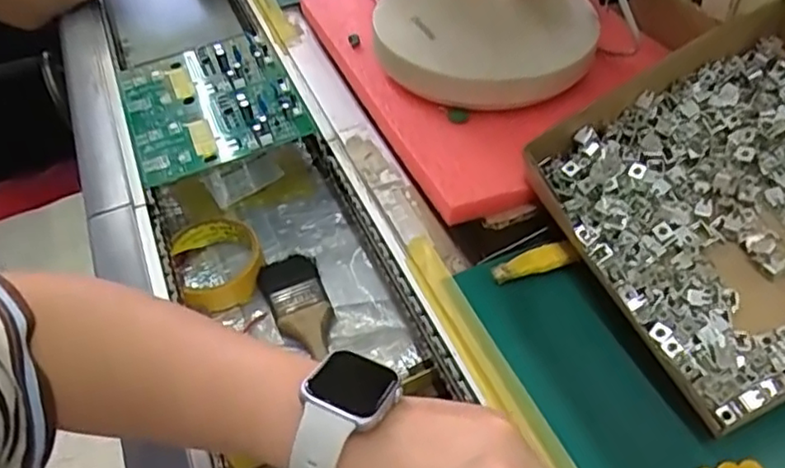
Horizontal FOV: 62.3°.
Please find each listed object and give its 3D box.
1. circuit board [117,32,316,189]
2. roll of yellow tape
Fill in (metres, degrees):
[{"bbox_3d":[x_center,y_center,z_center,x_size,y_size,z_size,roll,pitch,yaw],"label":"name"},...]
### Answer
[{"bbox_3d":[-0.180,-0.132,0.636,0.156,0.028,0.175,-21,50,-12],"label":"circuit board"},{"bbox_3d":[-0.156,0.029,0.591,0.075,0.034,0.088,-20,49,-11],"label":"roll of yellow tape"}]

